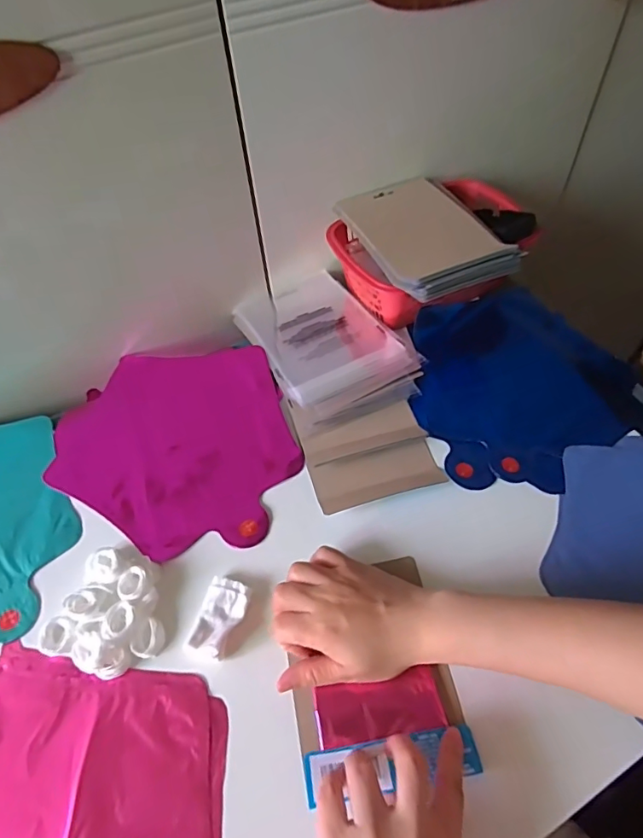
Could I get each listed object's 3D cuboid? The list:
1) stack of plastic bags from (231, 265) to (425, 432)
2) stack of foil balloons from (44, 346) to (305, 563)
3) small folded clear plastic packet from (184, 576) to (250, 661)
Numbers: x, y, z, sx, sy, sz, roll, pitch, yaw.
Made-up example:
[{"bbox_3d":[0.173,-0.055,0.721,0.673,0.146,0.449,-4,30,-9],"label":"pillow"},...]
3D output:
[{"bbox_3d":[0.004,-0.090,0.561,0.143,0.025,0.228,-22,54,-12],"label":"stack of plastic bags"},{"bbox_3d":[-0.133,0.012,0.512,0.243,0.008,0.219,27,59,22],"label":"stack of foil balloons"},{"bbox_3d":[-0.077,0.150,0.390,0.033,0.021,0.059,10,54,11],"label":"small folded clear plastic packet"}]

